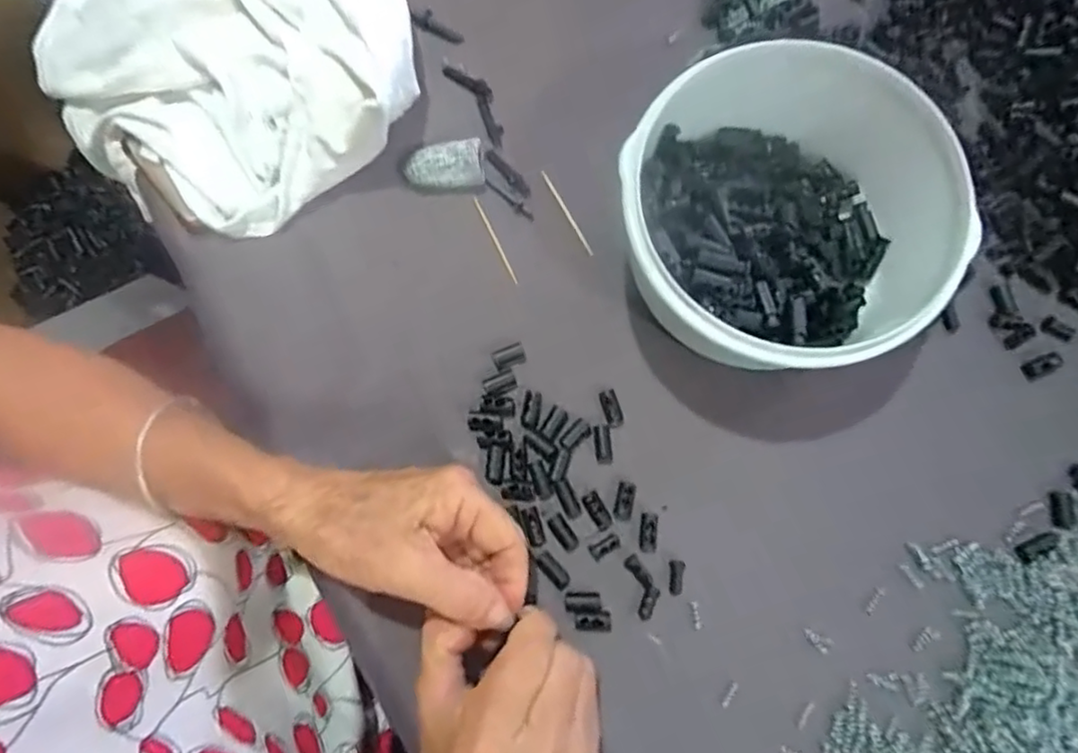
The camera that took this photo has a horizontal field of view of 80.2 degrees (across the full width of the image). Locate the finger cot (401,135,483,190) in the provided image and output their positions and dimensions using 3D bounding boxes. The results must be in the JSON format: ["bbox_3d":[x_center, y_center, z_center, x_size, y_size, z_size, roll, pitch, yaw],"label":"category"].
[{"bbox_3d":[-0.057,-0.125,0.380,0.045,0.016,0.024,-7,79,-2],"label":"finger cot"}]

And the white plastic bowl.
[{"bbox_3d":[0.119,-0.079,0.335,0.142,0.072,0.155,0,79,-1],"label":"white plastic bowl"}]

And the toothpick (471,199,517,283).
[{"bbox_3d":[-0.026,-0.081,0.378,0.004,0.004,0.058,-26,81,-5],"label":"toothpick"}]

